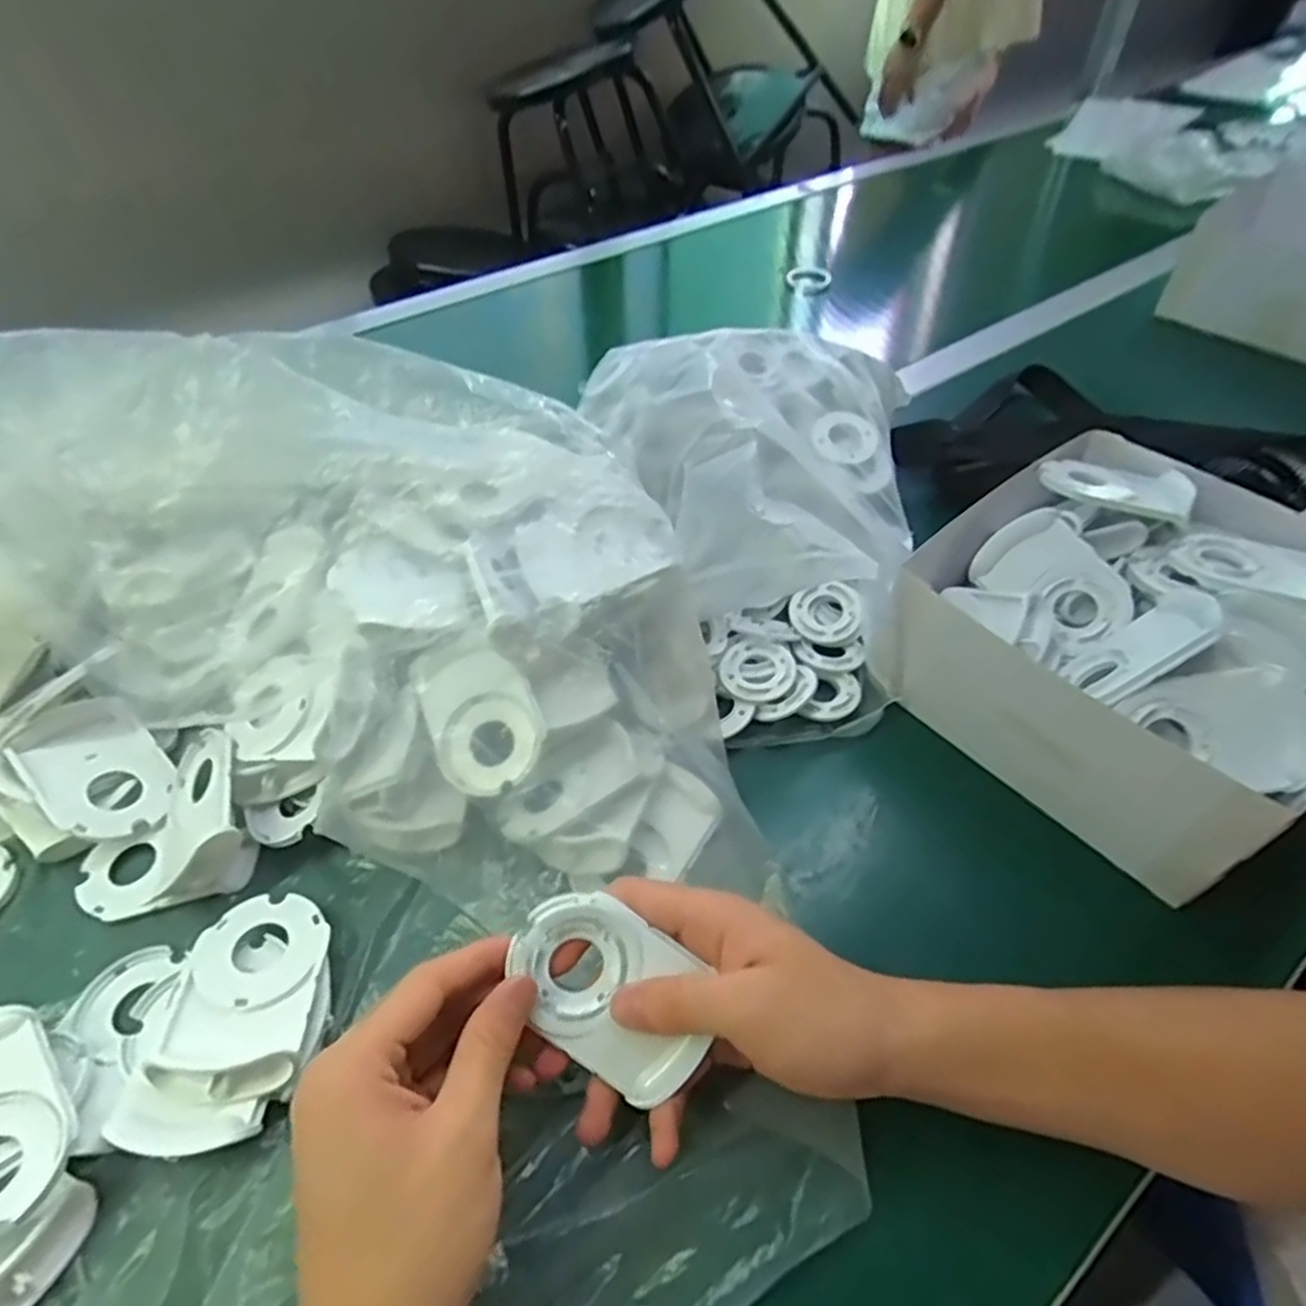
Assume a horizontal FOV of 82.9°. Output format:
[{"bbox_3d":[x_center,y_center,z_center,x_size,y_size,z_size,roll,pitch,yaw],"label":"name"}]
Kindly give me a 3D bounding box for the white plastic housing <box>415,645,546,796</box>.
[{"bbox_3d":[-0.088,0.033,0.381,0.055,0.015,0.076,-23,76,0],"label":"white plastic housing"}]

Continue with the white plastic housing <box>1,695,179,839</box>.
[{"bbox_3d":[-0.287,0.059,0.384,0.076,0.014,0.055,46,42,9],"label":"white plastic housing"}]

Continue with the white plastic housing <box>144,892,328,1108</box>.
[{"bbox_3d":[-0.176,0.146,0.321,0.059,0.022,0.083,-4,49,-3],"label":"white plastic housing"}]

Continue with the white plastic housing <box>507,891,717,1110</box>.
[{"bbox_3d":[-0.017,0.132,0.287,0.082,0.011,0.055,37,82,-3],"label":"white plastic housing"}]

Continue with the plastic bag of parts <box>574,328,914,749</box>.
[{"bbox_3d":[0.086,-0.100,0.479,0.229,0.123,0.296,-6,49,-4],"label":"plastic bag of parts"}]

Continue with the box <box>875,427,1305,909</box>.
[{"bbox_3d":[0.262,-0.017,0.409,0.210,0.094,0.224,-36,57,-27],"label":"box"}]

